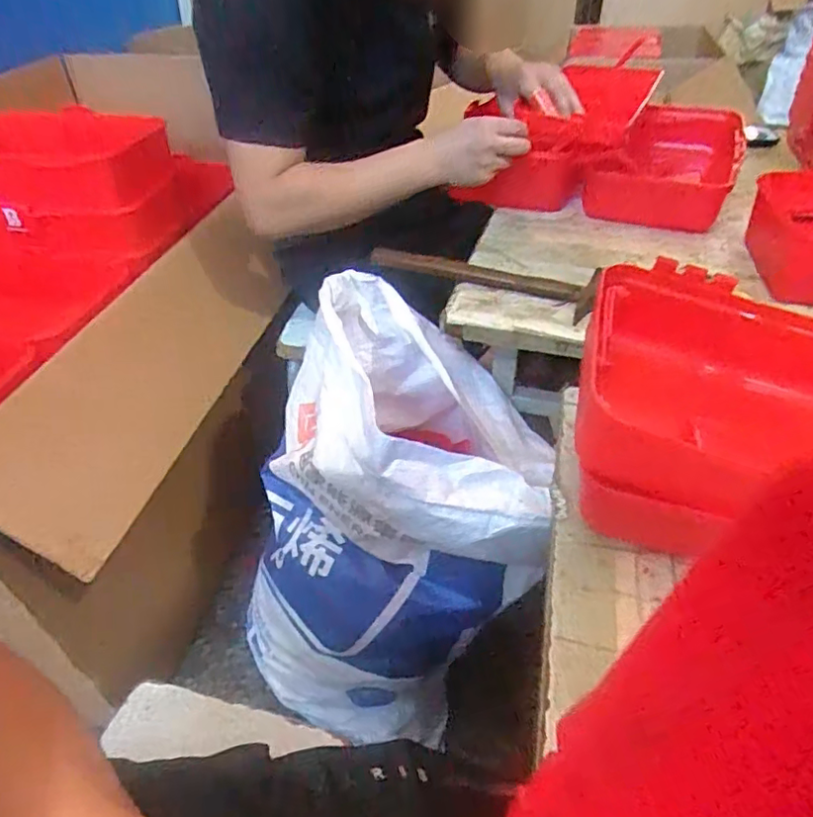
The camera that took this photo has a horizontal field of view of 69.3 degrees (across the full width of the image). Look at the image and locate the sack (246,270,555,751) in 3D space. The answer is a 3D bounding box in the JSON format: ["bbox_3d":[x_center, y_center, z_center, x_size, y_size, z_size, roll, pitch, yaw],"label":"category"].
[{"bbox_3d":[-0.002,0.138,0.776,0.349,0.503,0.371,25,48,27],"label":"sack"}]

